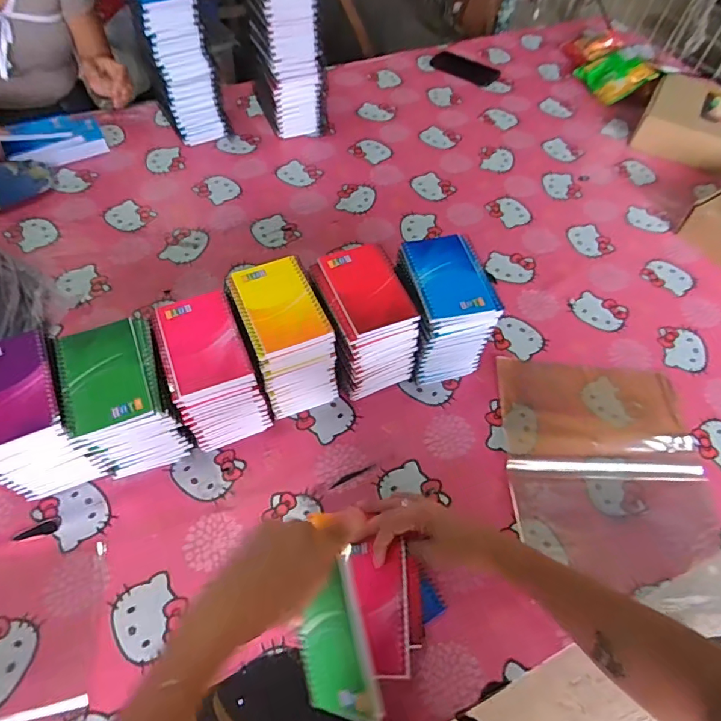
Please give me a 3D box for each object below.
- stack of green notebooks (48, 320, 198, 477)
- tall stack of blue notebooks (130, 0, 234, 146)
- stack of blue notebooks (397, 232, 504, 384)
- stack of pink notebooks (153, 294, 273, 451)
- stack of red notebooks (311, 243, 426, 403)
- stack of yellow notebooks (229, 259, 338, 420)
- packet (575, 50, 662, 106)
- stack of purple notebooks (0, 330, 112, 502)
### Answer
[{"bbox_3d":[-0.271,0.049,0.564,0.104,0.143,0.131,-17,59,-13],"label":"stack of green notebooks"},{"bbox_3d":[-0.336,-0.551,0.894,0.114,0.250,0.115,-20,59,-15],"label":"tall stack of blue notebooks"},{"bbox_3d":[0.101,-0.064,0.648,0.104,0.156,0.136,-12,58,-10],"label":"stack of blue notebooks"},{"bbox_3d":[-0.183,0.017,0.594,0.088,0.136,0.133,-19,59,-15],"label":"stack of pink notebooks"},{"bbox_3d":[0.000,-0.045,0.635,0.102,0.152,0.133,-20,59,-15],"label":"stack of red notebooks"},{"bbox_3d":[-0.097,-0.026,0.616,0.089,0.150,0.129,-19,59,-15],"label":"stack of yellow notebooks"},{"bbox_3d":[0.579,-0.656,1.089,0.123,0.043,0.163,-28,43,20],"label":"packet"},{"bbox_3d":[-0.364,0.069,0.545,0.095,0.148,0.129,-18,59,-14],"label":"stack of purple notebooks"}]

